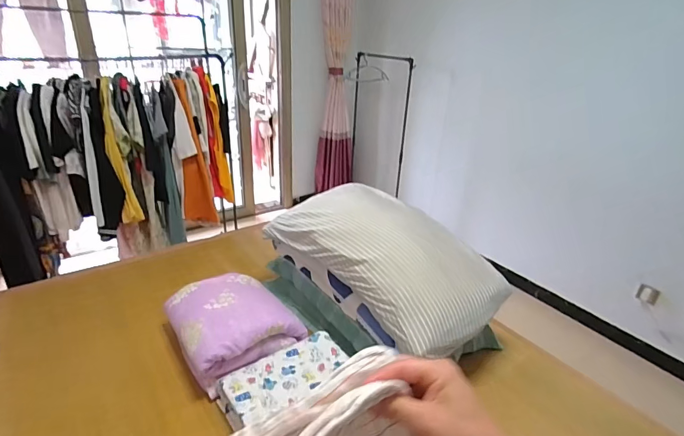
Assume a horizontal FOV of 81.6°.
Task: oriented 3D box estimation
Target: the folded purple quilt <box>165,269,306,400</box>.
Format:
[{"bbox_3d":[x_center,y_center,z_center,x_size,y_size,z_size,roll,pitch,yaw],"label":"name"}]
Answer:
[{"bbox_3d":[-0.347,0.317,1.246,0.326,0.146,0.364,-17,30,-36],"label":"folded purple quilt"}]

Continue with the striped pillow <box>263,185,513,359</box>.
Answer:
[{"bbox_3d":[0.114,0.103,1.255,0.407,0.213,0.696,-20,32,-40],"label":"striped pillow"}]

